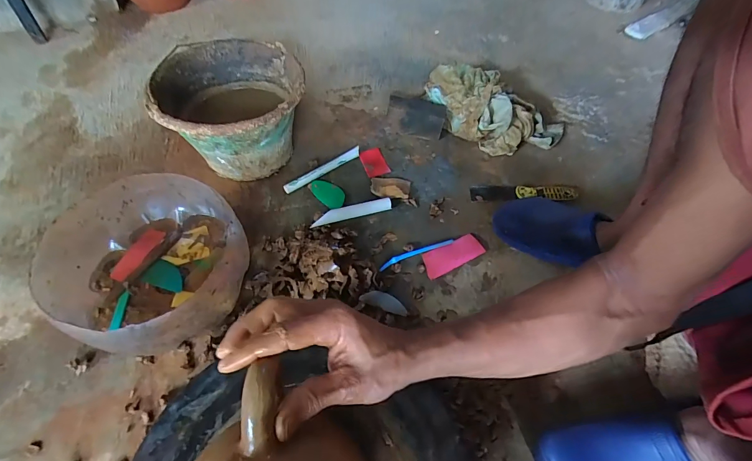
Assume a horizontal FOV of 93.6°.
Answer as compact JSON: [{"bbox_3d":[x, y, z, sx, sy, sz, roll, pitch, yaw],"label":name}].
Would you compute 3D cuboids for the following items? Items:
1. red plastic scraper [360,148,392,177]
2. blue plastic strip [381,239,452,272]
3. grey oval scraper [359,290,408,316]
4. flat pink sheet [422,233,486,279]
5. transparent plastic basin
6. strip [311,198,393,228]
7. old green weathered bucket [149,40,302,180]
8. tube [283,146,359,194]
[{"bbox_3d":[-0.005,-0.140,0.710,0.050,0.010,0.073,-16,57,-13],"label":"red plastic scraper"},{"bbox_3d":[0.068,0.037,0.587,0.134,0.004,0.013,-20,73,-12],"label":"blue plastic strip"},{"bbox_3d":[0.013,0.106,0.536,0.073,0.006,0.027,21,55,-9],"label":"grey oval scraper"},{"bbox_3d":[0.129,0.040,0.591,0.108,0.006,0.044,-23,69,-16],"label":"flat pink sheet"},{"bbox_3d":[-0.312,0.053,0.506,0.242,0.126,0.242,1,55,-1],"label":"transparent plastic basin"},{"bbox_3d":[-0.041,-0.034,0.621,0.144,0.024,0.007,-15,26,-17],"label":"strip"},{"bbox_3d":[-0.254,-0.207,0.660,0.243,0.174,0.249,0,56,0],"label":"old green weathered bucket"},{"bbox_3d":[-0.102,-0.120,0.690,0.171,0.014,0.020,-32,62,-22],"label":"tube"}]

